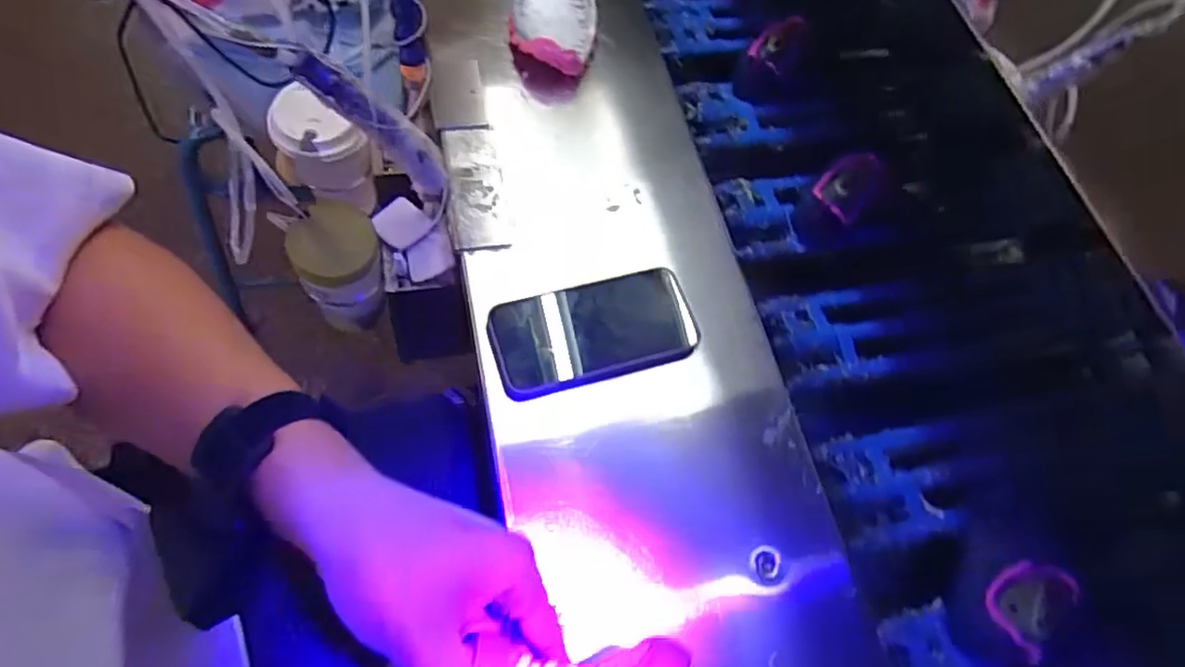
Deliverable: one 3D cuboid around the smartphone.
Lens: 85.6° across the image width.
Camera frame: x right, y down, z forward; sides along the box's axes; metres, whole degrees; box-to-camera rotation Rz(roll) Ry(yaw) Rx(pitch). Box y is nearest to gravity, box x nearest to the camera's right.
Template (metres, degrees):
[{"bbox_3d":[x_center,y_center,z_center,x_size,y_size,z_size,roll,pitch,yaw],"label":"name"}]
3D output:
[{"bbox_3d":[0.000,-0.002,0.513,0.158,0.019,0.079,-16,70,-11],"label":"smartphone"}]

